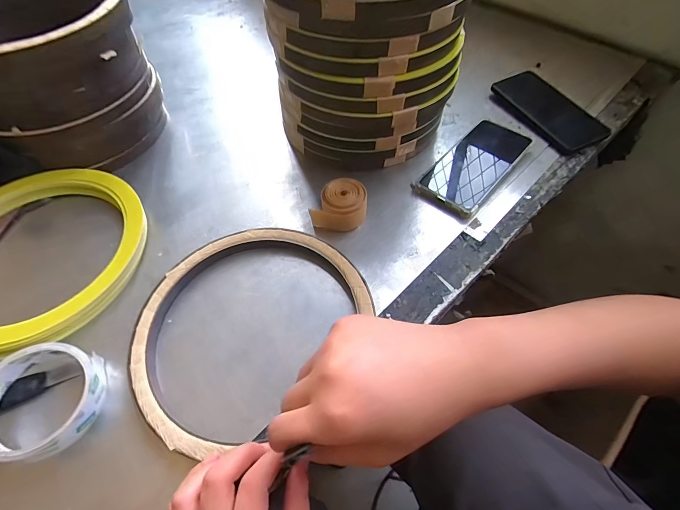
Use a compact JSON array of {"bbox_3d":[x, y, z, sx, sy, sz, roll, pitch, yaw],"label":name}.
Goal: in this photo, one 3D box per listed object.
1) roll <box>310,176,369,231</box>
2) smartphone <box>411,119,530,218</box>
[{"bbox_3d":[0.000,-0.059,0.390,0.063,0.037,0.051,5,59,5],"label":"roll"},{"bbox_3d":[0.177,-0.120,0.439,0.080,0.016,0.172,37,66,21],"label":"smartphone"}]

